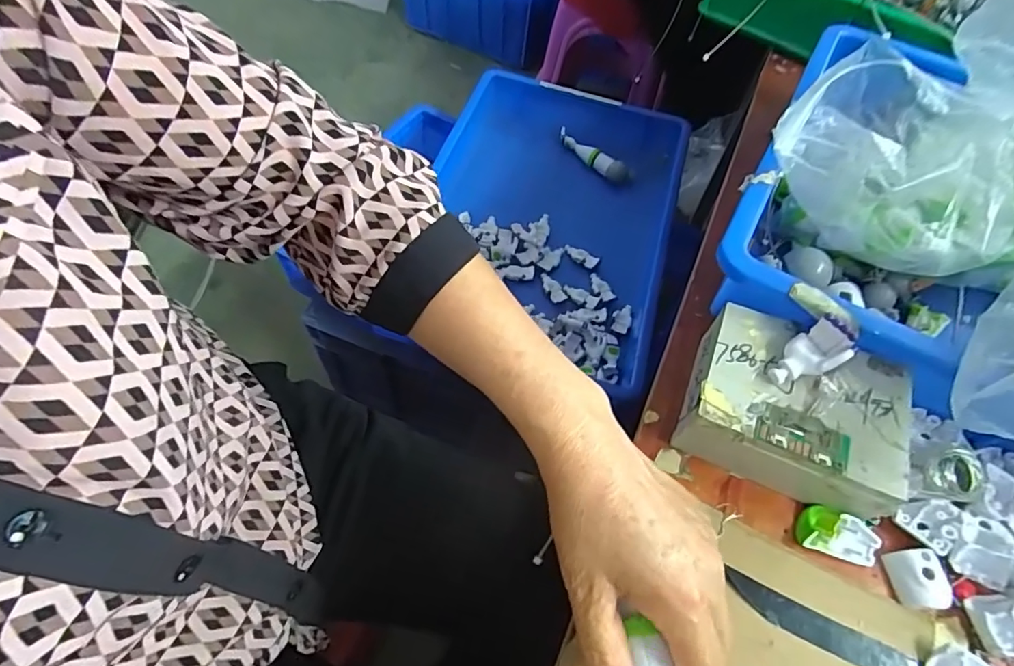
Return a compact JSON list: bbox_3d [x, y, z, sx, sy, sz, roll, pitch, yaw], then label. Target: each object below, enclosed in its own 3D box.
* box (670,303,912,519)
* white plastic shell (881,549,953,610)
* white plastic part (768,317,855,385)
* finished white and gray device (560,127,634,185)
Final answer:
[{"bbox_3d":[0.183,0.047,0.342,0.122,0.048,0.097,23,59,10],"label":"box"},{"bbox_3d":[0.240,0.143,0.307,0.026,0.011,0.030,-2,57,-3],"label":"white plastic shell"},{"bbox_3d":[0.184,0.014,0.321,0.041,0.024,0.028,-31,66,-21],"label":"white plastic part"},{"bbox_3d":[0.152,-0.305,0.922,0.157,0.034,0.027,41,63,19],"label":"finished white and gray device"}]

